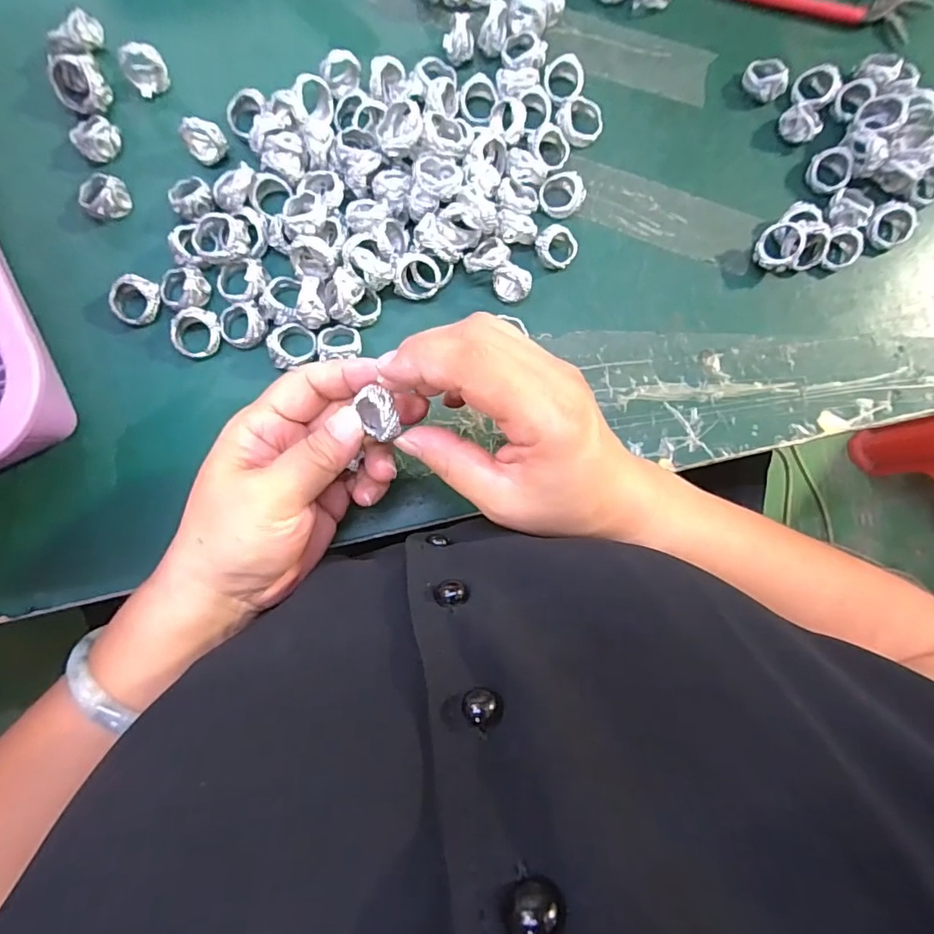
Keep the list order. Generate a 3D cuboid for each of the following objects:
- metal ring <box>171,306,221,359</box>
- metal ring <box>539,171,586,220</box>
[{"bbox_3d":[-0.156,-0.077,0.295,0.025,0.014,0.026,0,83,-4],"label":"metal ring"},{"bbox_3d":[0.060,-0.171,0.323,0.027,0.016,0.027,0,83,-4],"label":"metal ring"}]

